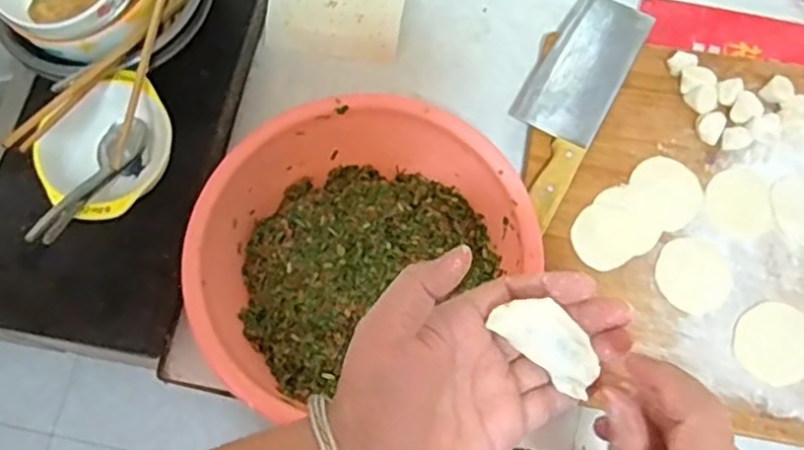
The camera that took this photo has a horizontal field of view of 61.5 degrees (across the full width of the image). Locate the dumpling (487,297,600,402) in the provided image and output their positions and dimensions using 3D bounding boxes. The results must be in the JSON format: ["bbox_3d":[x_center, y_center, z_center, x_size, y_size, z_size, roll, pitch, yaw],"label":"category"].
[{"bbox_3d":[0.069,0.054,0.309,0.052,0.017,0.026,39,115,4],"label":"dumpling"}]

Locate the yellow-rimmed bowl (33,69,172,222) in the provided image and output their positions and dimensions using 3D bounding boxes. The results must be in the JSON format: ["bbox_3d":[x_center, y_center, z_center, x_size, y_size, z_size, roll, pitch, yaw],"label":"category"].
[{"bbox_3d":[-0.261,-0.069,0.604,0.112,0.058,0.121,-1,72,2],"label":"yellow-rimmed bowl"}]

